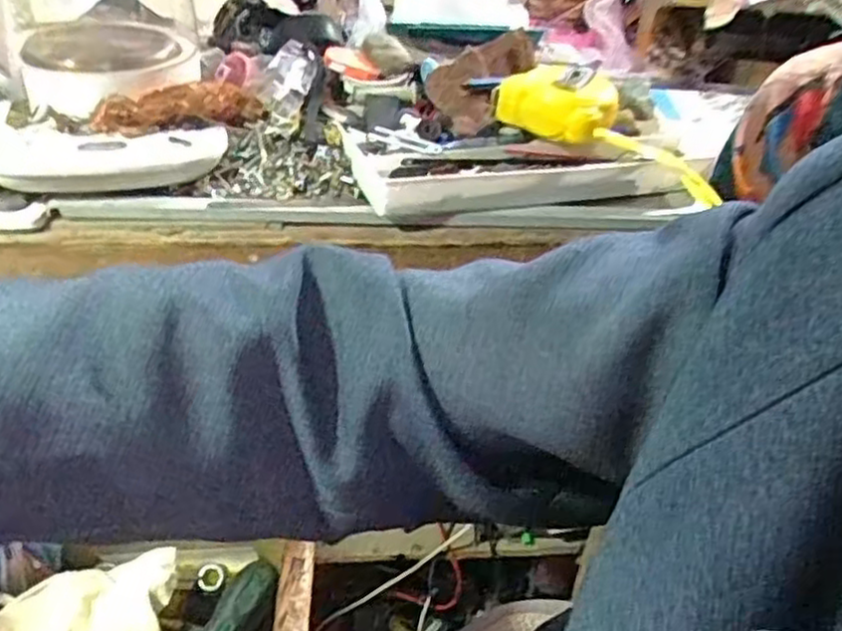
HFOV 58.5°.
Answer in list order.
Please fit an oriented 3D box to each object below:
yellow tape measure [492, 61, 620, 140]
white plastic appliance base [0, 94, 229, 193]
[{"bbox_3d":[0.103,-0.164,0.567,0.084,0.040,0.056,19,39,18],"label":"yellow tape measure"},{"bbox_3d":[-0.221,-0.113,0.514,0.158,0.033,0.071,2,37,-4],"label":"white plastic appliance base"}]

